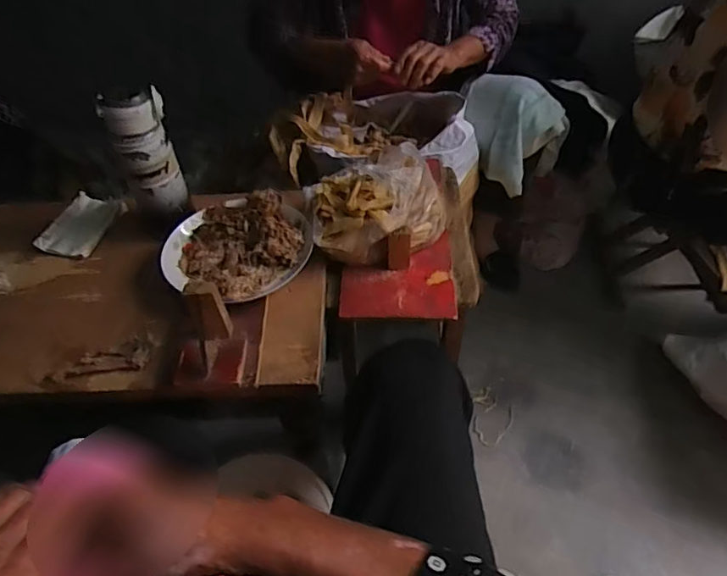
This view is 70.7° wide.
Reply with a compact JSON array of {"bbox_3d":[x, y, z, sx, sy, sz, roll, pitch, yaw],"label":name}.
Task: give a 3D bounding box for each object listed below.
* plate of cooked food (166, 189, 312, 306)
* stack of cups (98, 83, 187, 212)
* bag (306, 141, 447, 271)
[{"bbox_3d":[-0.185,-0.065,0.759,0.206,0.035,0.197,-1,48,2],"label":"plate of cooked food"},{"bbox_3d":[-0.308,-0.182,0.752,0.078,0.212,0.074,-19,50,-14],"label":"stack of cups"},{"bbox_3d":[0.023,-0.136,0.789,0.216,0.126,0.169,-12,49,-8],"label":"bag"}]

